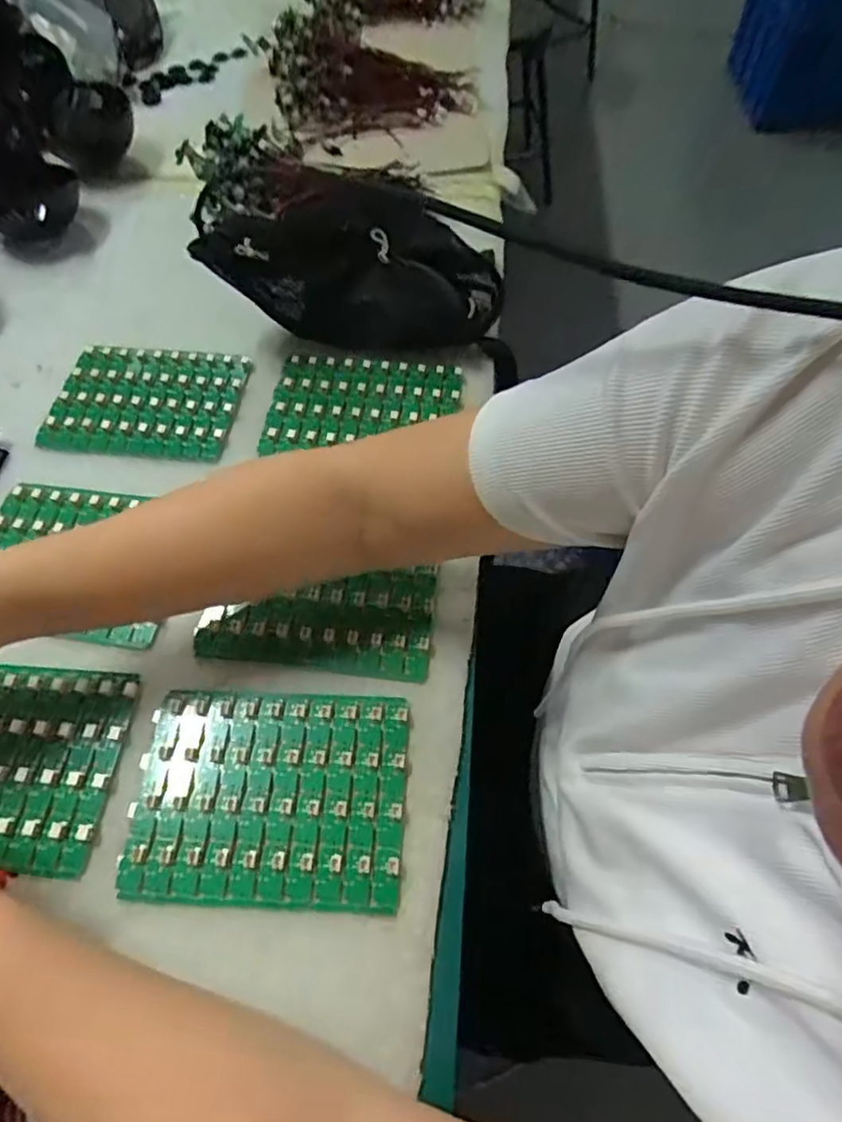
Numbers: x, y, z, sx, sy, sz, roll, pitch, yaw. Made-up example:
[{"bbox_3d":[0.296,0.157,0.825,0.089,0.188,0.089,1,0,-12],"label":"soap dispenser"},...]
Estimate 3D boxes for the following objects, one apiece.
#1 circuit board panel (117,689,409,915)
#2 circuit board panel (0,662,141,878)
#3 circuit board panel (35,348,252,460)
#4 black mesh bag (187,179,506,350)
[{"bbox_3d":[-0.095,0.145,0.394,0.166,0.006,0.127,1,60,3],"label":"circuit board panel"},{"bbox_3d":[-0.278,0.128,0.406,0.161,0.006,0.124,3,60,4],"label":"circuit board panel"},{"bbox_3d":[-0.248,-0.148,0.568,0.163,0.007,0.122,6,62,4],"label":"circuit board panel"},{"bbox_3d":[-0.057,-0.262,0.566,0.264,0.132,0.060,5,59,-11],"label":"black mesh bag"}]

